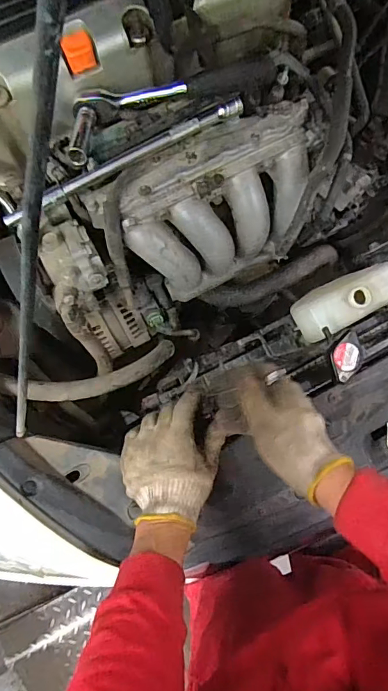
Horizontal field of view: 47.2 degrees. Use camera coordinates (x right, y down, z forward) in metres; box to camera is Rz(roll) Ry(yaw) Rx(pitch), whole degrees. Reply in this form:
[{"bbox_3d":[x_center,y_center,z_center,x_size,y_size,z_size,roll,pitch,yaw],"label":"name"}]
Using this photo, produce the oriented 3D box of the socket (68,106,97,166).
[{"bbox_3d":[-0.134,-0.255,0.537,0.020,0.020,0.085,7,65,-5],"label":"socket"}]

